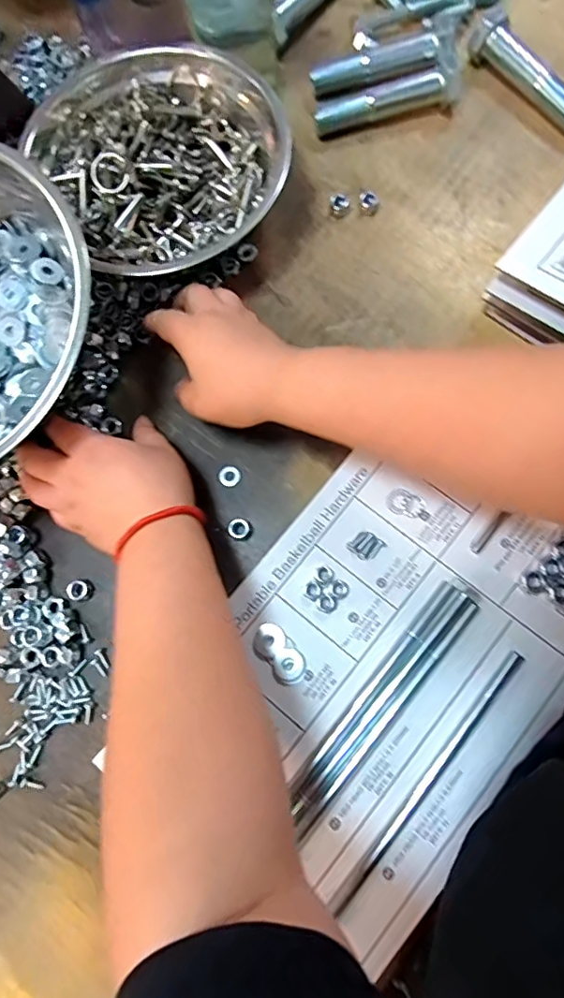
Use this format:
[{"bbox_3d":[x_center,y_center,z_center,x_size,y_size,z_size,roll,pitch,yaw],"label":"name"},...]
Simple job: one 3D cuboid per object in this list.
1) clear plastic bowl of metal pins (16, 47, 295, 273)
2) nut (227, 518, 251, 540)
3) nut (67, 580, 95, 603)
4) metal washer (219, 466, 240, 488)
[{"bbox_3d":[-0.095,-0.280,0.439,0.180,0.049,0.212,-31,76,-4],"label":"clear plastic bowl of metal pins"},{"bbox_3d":[-0.032,0.023,0.400,0.016,0.009,0.015,-1,76,4],"label":"nut"},{"bbox_3d":[-0.152,0.069,0.400,0.019,0.009,0.016,-6,76,2],"label":"nut"},{"bbox_3d":[-0.041,-0.018,0.413,0.016,0.004,0.017,-1,76,4],"label":"metal washer"}]

